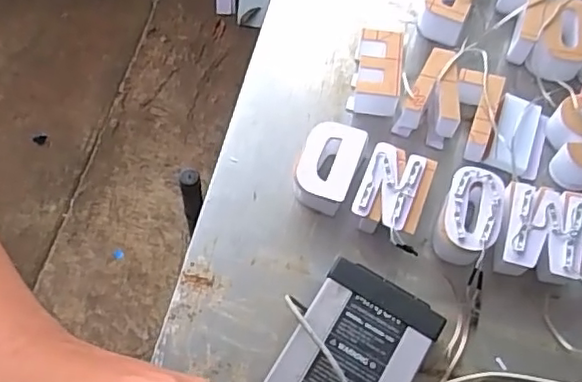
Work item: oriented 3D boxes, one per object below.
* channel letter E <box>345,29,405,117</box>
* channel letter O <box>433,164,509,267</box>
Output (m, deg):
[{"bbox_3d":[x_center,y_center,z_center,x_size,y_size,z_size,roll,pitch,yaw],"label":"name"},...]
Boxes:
[{"bbox_3d":[0.095,-0.131,0.657,0.053,0.045,0.084,11,67,3],"label":"channel letter E"},{"bbox_3d":[0.175,0.025,0.594,0.054,0.050,0.083,21,68,8],"label":"channel letter O"}]

